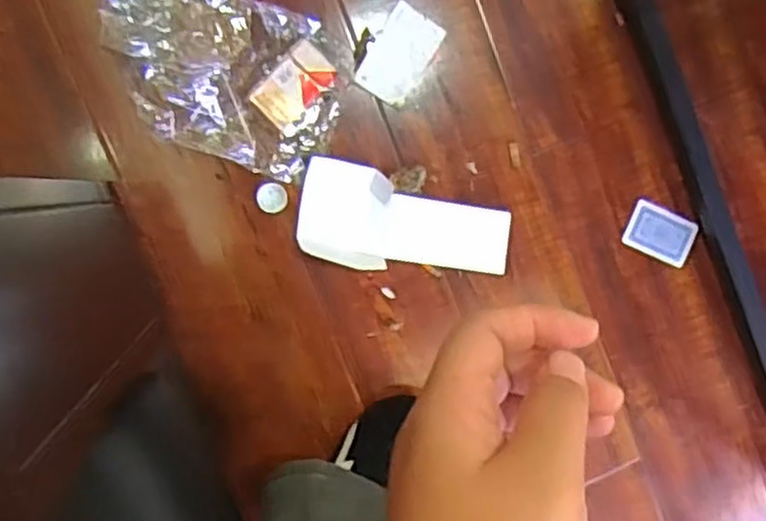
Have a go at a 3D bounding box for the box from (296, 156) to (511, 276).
[{"bbox_3d":[0.027,-0.038,0.838,0.236,0.022,0.105,11,94,-9],"label":"box"}]

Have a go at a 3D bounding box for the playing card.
[{"bbox_3d":[0.329,-0.031,0.894,0.086,0.004,0.059,23,93,-10],"label":"playing card"}]

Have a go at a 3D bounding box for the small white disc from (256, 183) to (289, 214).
[{"bbox_3d":[-0.120,-0.068,0.818,0.033,0.005,0.033,-1,96,-8],"label":"small white disc"}]

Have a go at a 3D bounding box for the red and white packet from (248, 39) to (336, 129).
[{"bbox_3d":[-0.094,-0.186,0.798,0.053,0.013,0.089,46,76,-19],"label":"red and white packet"}]

